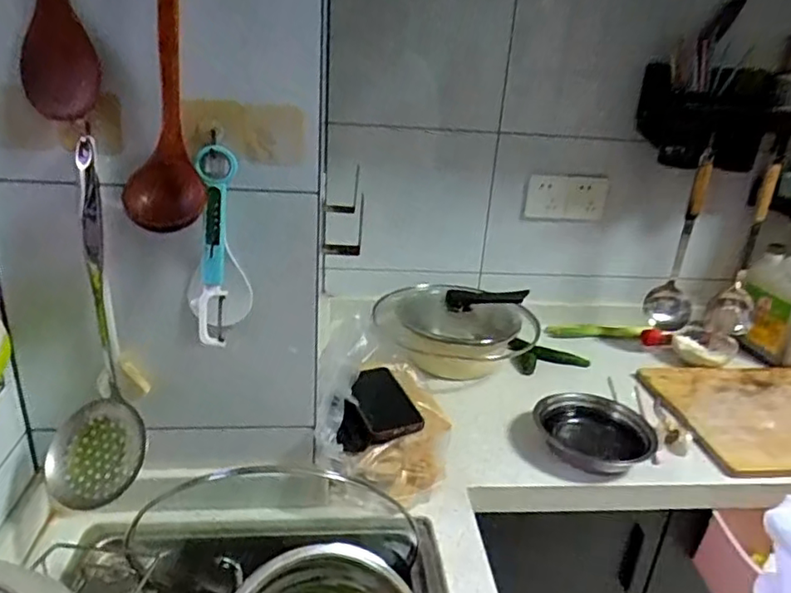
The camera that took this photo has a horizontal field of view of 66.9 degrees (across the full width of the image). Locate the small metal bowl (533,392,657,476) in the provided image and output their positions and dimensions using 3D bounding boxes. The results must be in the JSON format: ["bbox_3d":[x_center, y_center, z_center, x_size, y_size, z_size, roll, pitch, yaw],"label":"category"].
[{"bbox_3d":[0.304,0.211,0.924,0.172,0.041,0.157,8,24,10],"label":"small metal bowl"}]

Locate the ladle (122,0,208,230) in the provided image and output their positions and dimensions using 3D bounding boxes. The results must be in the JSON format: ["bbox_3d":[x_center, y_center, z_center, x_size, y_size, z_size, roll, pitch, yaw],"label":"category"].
[{"bbox_3d":[-0.217,-0.198,0.540,0.070,0.258,0.075,-6,25,-22],"label":"ladle"}]

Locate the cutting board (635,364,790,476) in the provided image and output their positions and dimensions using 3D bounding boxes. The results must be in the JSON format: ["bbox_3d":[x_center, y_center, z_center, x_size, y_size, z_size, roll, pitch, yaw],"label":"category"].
[{"bbox_3d":[0.680,0.201,1.051,0.419,0.019,0.302,0,24,-10],"label":"cutting board"}]

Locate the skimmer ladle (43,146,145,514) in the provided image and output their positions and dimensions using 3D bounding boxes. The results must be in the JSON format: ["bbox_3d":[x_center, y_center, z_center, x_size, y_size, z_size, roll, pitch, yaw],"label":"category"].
[{"bbox_3d":[-0.319,0.036,0.596,0.093,0.345,0.104,-11,28,-31],"label":"skimmer ladle"}]

